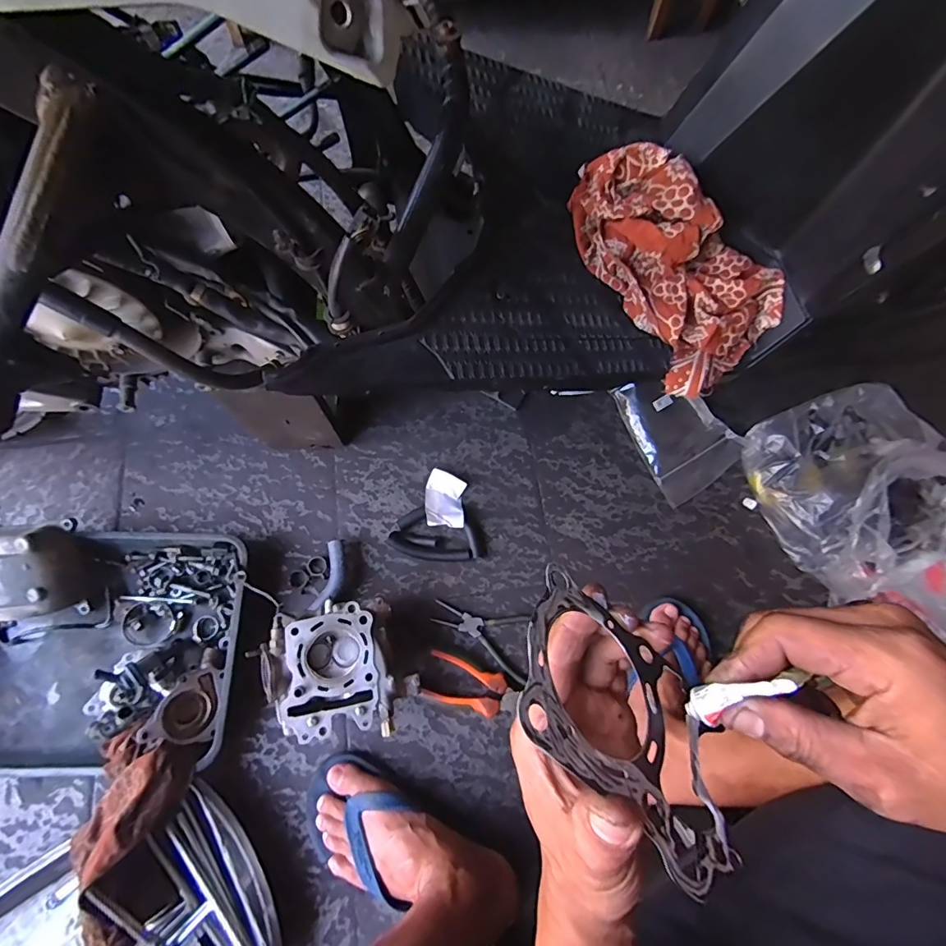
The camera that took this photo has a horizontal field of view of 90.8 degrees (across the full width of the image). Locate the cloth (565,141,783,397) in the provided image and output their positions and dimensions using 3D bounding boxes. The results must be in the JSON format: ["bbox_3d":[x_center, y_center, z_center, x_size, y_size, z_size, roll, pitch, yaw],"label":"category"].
[{"bbox_3d":[0.186,-0.202,0.457,0.141,0.085,0.244,-37,88,29],"label":"cloth"}]

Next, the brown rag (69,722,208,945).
[{"bbox_3d":[-0.381,0.394,0.499,0.116,0.078,0.208,13,72,0],"label":"brown rag"}]

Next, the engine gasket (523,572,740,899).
[{"bbox_3d":[0.069,0.105,0.207,0.115,0.007,0.097,42,32,-7],"label":"engine gasket"}]

